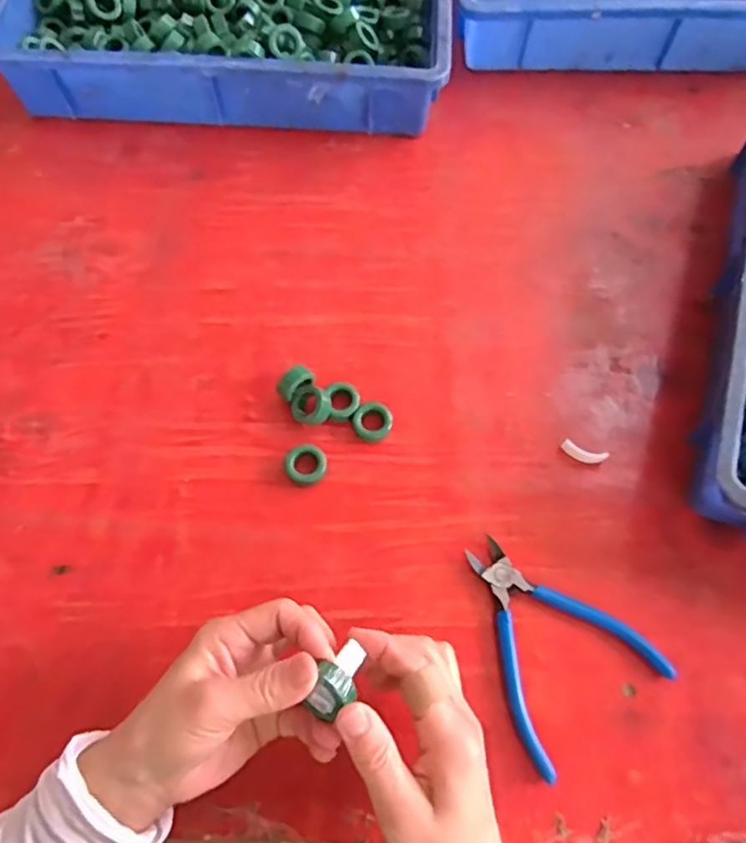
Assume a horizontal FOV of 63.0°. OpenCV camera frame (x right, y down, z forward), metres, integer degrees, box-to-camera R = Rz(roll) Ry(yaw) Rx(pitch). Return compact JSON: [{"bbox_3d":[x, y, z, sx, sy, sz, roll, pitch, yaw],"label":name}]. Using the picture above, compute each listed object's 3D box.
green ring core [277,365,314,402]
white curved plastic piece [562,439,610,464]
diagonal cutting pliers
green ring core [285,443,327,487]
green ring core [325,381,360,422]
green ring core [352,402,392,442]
[{"bbox_3d":[-0.062,-0.028,0.488,0.029,0.032,0.016,-42,73,-17],"label":"green ring core"},{"bbox_3d":[0.166,0.025,0.479,0.034,0.011,0.012,21,67,8],"label":"white curved plastic piece"},{"bbox_3d":[0.120,0.145,0.423,0.114,0.009,0.140,-30,70,-13],"label":"diagonal cutting pliers"},{"bbox_3d":[-0.051,0.033,0.466,0.030,0.014,0.030,28,69,11],"label":"green ring core"},{"bbox_3d":[-0.024,-0.017,0.490,0.026,0.013,0.031,-10,67,-5],"label":"green ring core"},{"bbox_3d":[0.000,0.000,0.482,0.029,0.011,0.031,0,66,-1],"label":"green ring core"}]

